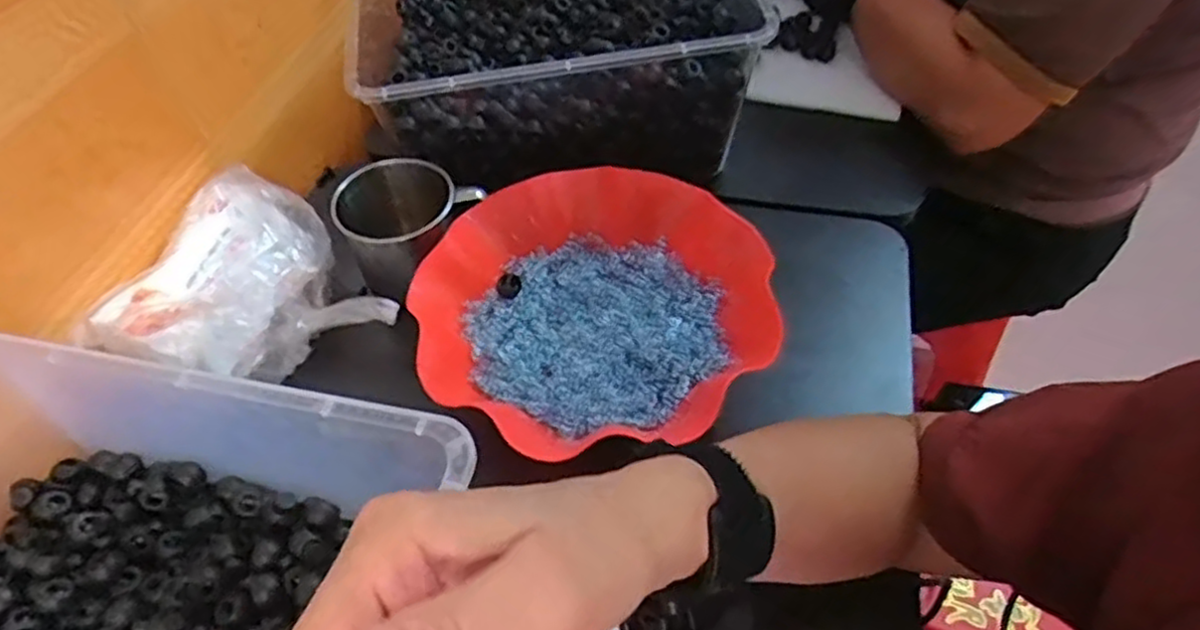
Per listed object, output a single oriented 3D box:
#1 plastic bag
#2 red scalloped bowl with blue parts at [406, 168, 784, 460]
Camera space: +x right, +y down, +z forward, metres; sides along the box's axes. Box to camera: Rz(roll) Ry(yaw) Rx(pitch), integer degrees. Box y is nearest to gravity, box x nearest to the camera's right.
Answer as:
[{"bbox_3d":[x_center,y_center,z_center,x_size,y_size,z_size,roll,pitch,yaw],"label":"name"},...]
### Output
[{"bbox_3d":[-0.235,-0.007,0.486,0.147,0.073,0.149,28,59,22],"label":"plastic bag"},{"bbox_3d":[-0.005,-0.010,0.479,0.219,0.070,0.203,1,56,-2],"label":"red scalloped bowl with blue parts"}]

